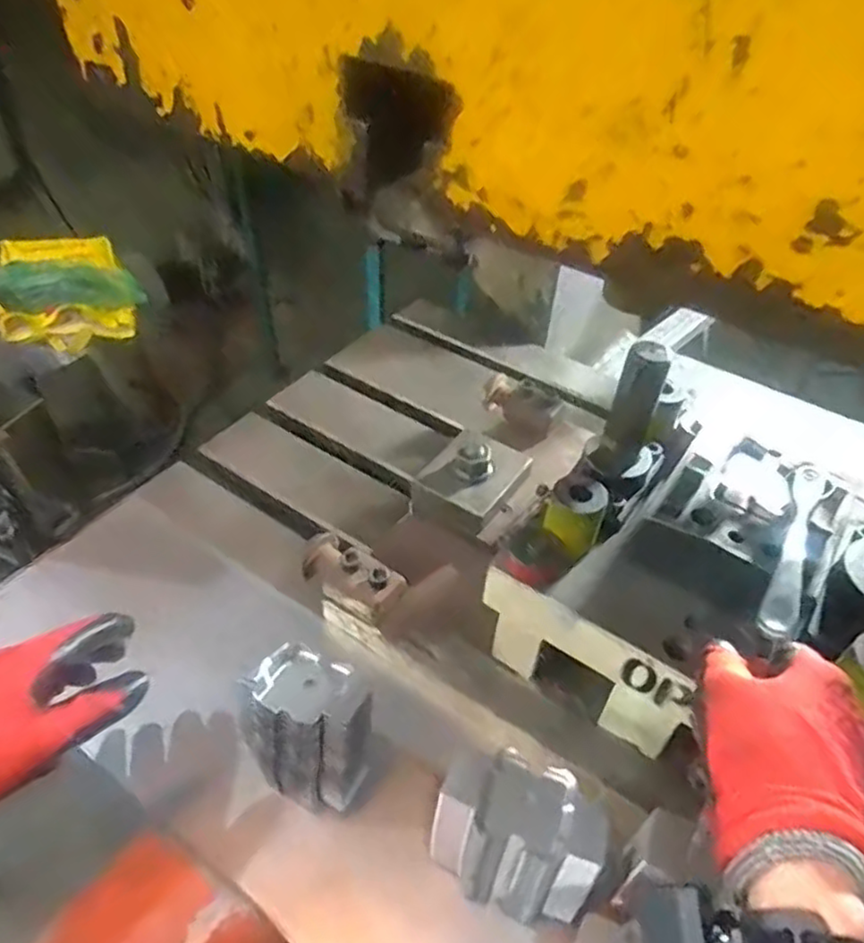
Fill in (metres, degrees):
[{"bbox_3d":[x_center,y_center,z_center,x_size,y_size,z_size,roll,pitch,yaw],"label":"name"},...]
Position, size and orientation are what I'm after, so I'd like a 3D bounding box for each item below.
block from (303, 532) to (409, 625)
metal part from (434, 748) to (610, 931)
[{"bbox_3d":[-0.073,0.088,0.599,0.103,0.034,0.047,28,48,23],"label":"block"},{"bbox_3d":[0.054,0.244,0.458,0.106,0.106,0.067,16,45,12],"label":"metal part"}]

